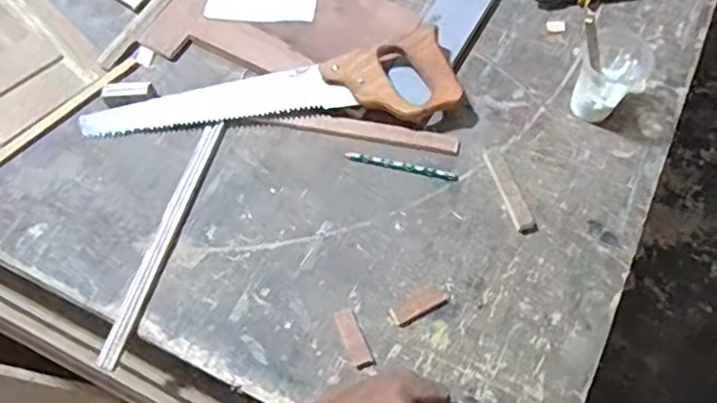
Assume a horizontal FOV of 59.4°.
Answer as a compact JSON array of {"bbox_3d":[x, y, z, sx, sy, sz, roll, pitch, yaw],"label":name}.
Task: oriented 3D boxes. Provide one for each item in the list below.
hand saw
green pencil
[{"bbox_3d":[-0.106,-0.133,0.722,0.432,0.053,0.099,-2,65,-1],"label":"hand saw"},{"bbox_3d":[0.048,-0.039,0.700,0.125,0.006,0.013,14,66,6],"label":"green pencil"}]

